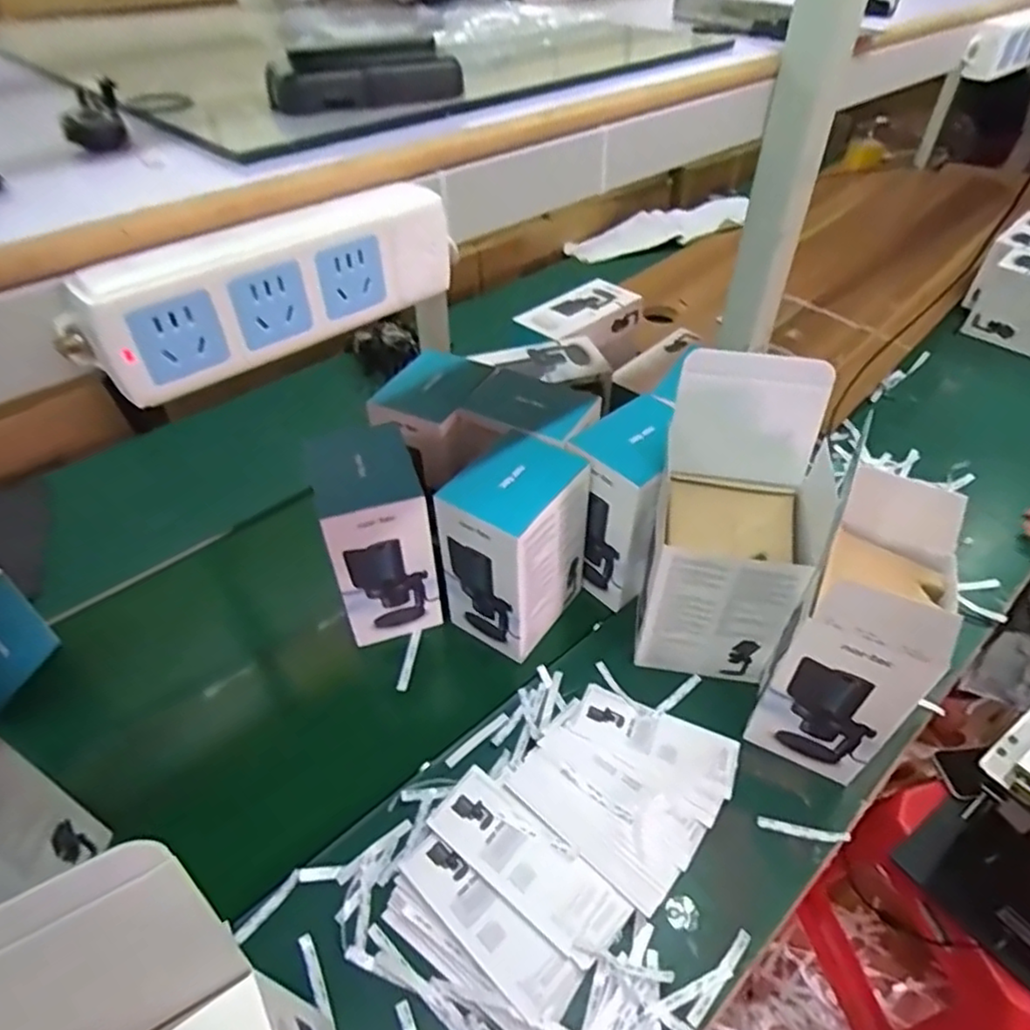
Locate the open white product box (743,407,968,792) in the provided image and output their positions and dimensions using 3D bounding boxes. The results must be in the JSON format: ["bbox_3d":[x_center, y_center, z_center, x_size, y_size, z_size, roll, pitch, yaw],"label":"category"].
[{"bbox_3d":[0.354,0.122,0.677,0.118,0.291,0.177,22,49,21],"label":"open white product box"}]

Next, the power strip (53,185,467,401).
[{"bbox_3d":[-0.106,-0.106,0.301,0.176,0.051,0.026,-33,53,-28],"label":"power strip"}]

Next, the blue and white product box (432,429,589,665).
[{"bbox_3d":[0.003,0.037,0.812,0.123,0.222,0.165,26,51,25],"label":"blue and white product box"}]

